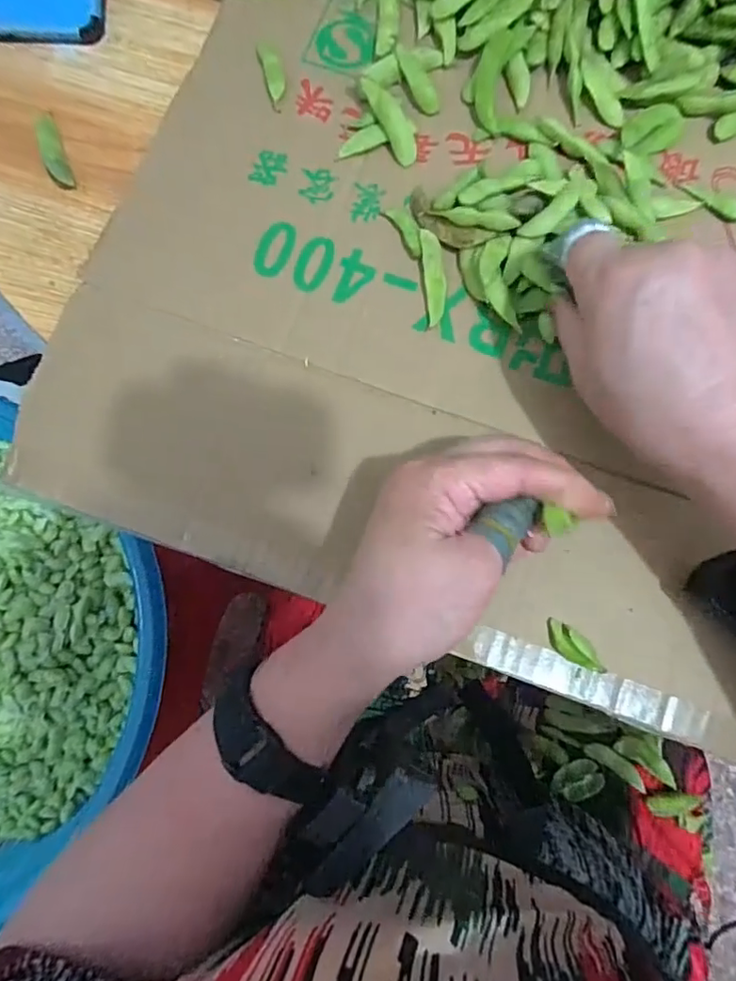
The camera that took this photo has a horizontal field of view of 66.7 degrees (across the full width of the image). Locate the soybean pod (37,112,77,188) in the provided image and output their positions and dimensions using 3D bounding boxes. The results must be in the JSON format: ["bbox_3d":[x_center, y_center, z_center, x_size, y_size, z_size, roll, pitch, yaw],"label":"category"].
[{"bbox_3d":[-0.185,-0.201,0.328,0.012,0.007,0.048,-21,80,-3],"label":"soybean pod"}]

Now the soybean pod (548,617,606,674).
[{"bbox_3d":[0.101,0.077,0.271,0.034,0.009,0.013,38,82,7],"label":"soybean pod"}]

